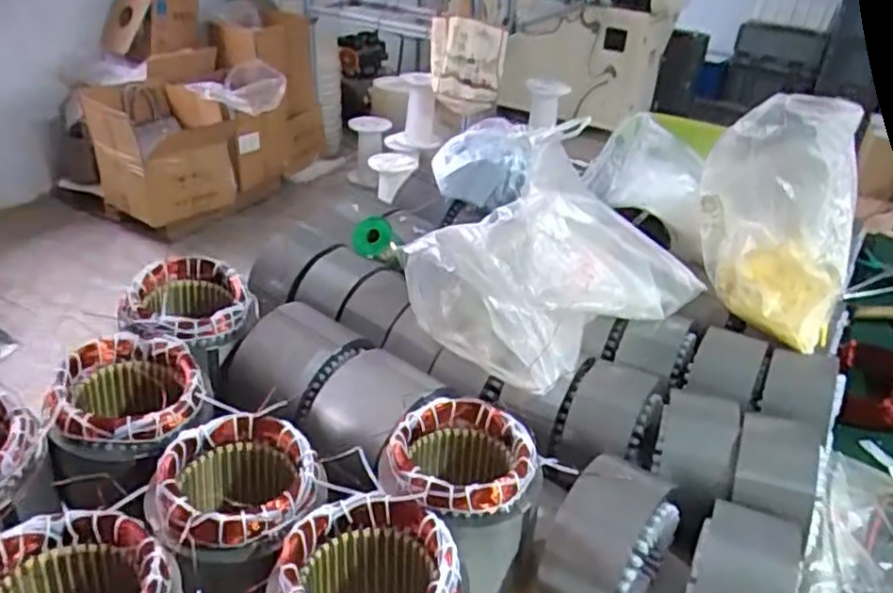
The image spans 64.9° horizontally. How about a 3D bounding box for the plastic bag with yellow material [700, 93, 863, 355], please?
[{"bbox_3d":[0.421,-0.104,0.884,0.198,0.253,0.175,16,33,18],"label":"plastic bag with yellow material"}]

